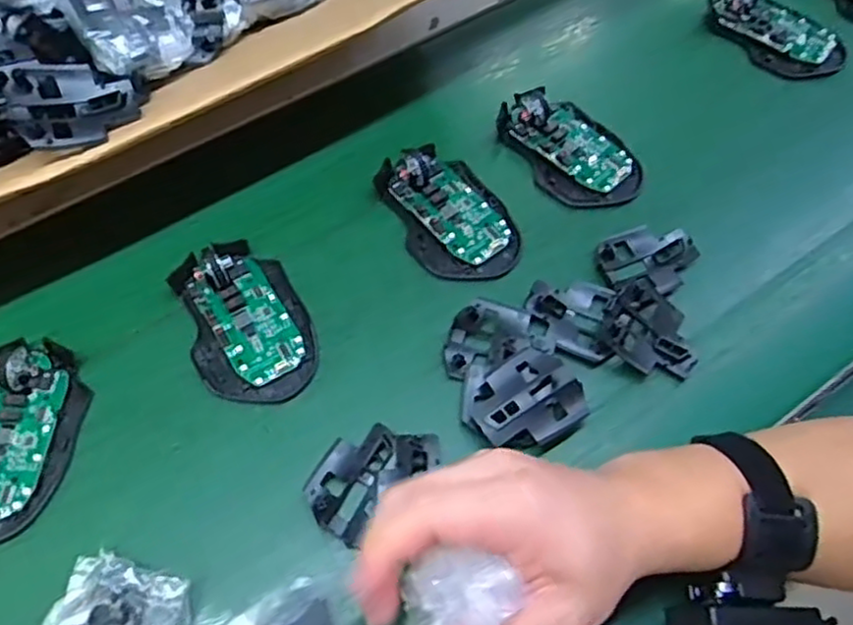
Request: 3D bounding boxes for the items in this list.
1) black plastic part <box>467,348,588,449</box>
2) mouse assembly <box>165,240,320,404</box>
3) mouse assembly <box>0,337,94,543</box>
[{"bbox_3d":[0.059,0.051,0.408,0.064,0.020,0.052,-26,66,-14],"label":"black plastic part"},{"bbox_3d":[-0.115,0.002,0.437,0.072,0.030,0.114,-25,65,-14],"label":"mouse assembly"},{"bbox_3d":[-0.241,0.068,0.397,0.071,0.026,0.114,11,62,4],"label":"mouse assembly"}]

